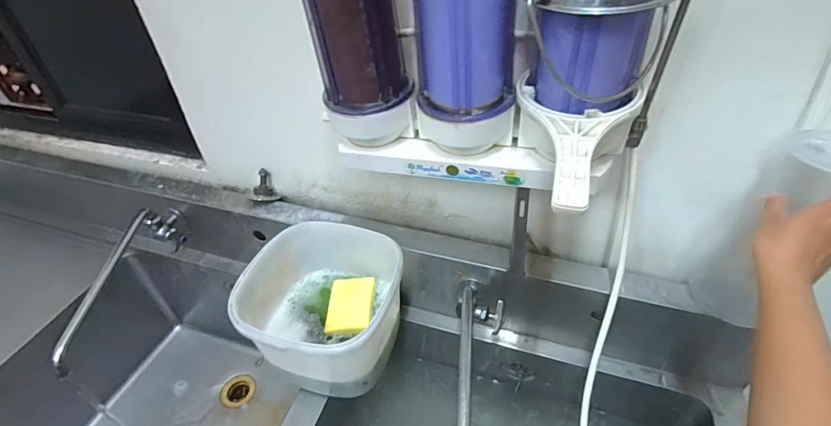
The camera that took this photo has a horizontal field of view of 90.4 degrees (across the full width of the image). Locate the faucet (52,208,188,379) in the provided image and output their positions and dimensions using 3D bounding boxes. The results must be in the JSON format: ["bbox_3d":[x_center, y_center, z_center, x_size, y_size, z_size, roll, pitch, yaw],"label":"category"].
[{"bbox_3d":[-0.458,0.097,0.676,0.057,0.087,0.346,-3,40,-1],"label":"faucet"}]

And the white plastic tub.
[{"bbox_3d":[-0.137,0.147,0.660,0.227,0.158,0.239,5,41,9],"label":"white plastic tub"}]

